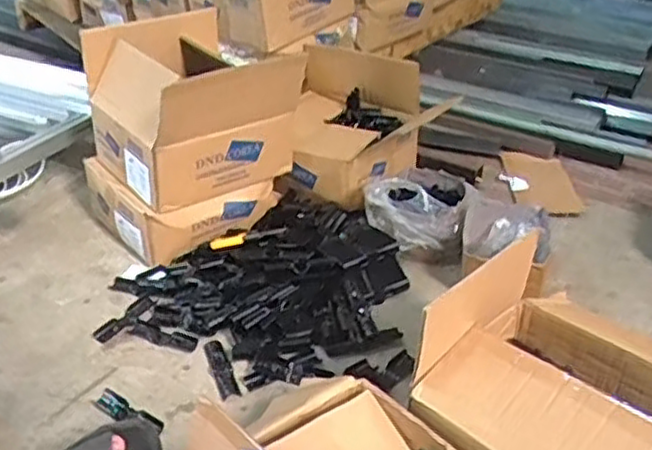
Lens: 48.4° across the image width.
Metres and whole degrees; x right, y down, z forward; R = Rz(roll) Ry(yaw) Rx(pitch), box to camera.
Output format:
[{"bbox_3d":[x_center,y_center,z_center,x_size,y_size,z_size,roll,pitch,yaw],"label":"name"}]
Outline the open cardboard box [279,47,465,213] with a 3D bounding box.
[{"bbox_3d":[0.078,-0.223,1.613,0.335,0.220,0.317,7,33,11],"label":"open cardboard box"}]

